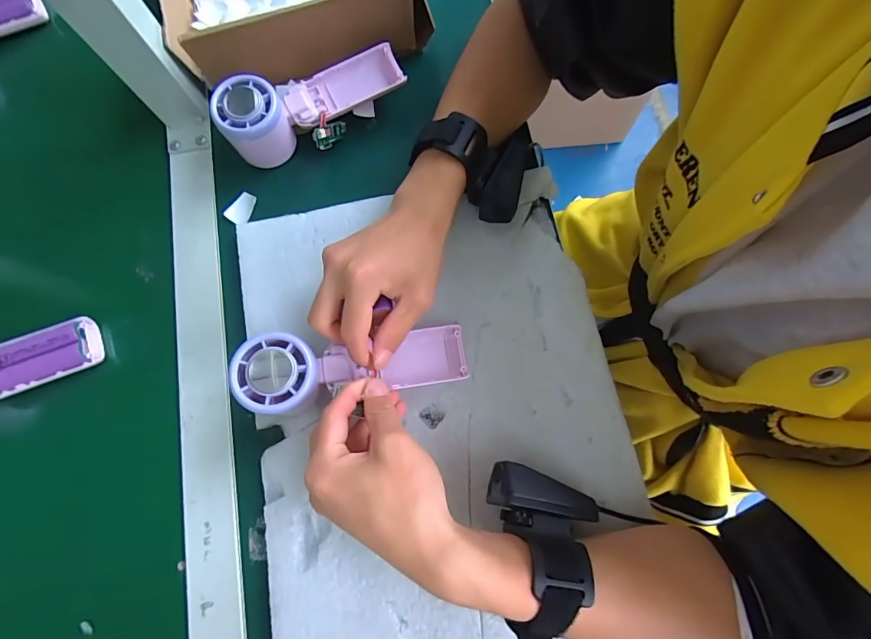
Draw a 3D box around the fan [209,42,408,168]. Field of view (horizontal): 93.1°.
[{"bbox_3d":[-0.105,-0.192,0.367,0.165,0.052,0.064,-27,77,-5],"label":"fan"}]

